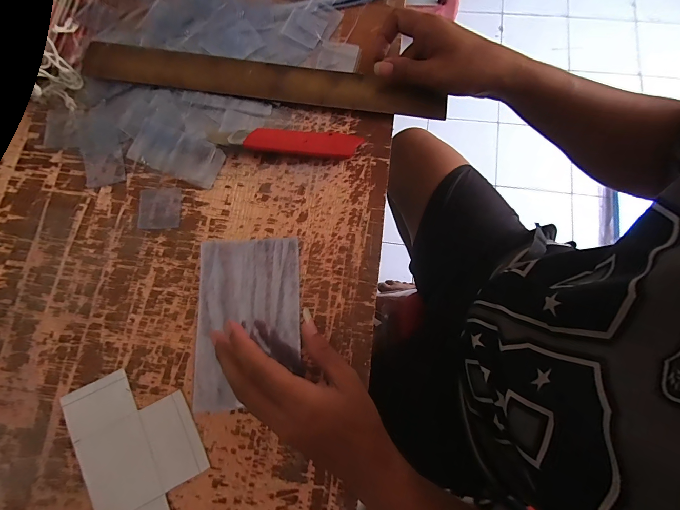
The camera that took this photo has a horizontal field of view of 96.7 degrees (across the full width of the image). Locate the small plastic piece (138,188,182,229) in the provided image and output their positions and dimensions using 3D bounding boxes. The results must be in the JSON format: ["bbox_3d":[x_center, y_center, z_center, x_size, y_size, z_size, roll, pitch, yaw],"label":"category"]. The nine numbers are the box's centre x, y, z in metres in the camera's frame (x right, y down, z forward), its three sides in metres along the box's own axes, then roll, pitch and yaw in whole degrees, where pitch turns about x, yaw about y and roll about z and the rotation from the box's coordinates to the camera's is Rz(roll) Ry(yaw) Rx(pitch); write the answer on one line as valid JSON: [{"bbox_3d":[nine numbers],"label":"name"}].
[{"bbox_3d":[-0.205,-0.054,0.342,0.048,0.004,0.047,-2,79,-1],"label":"small plastic piece"}]

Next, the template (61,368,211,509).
[{"bbox_3d":[-0.188,0.189,0.287,0.101,0.009,0.165,-29,80,-6],"label":"template"}]

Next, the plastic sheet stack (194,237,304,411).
[{"bbox_3d":[-0.095,0.064,0.313,0.103,0.010,0.166,-4,79,-1],"label":"plastic sheet stack"}]

